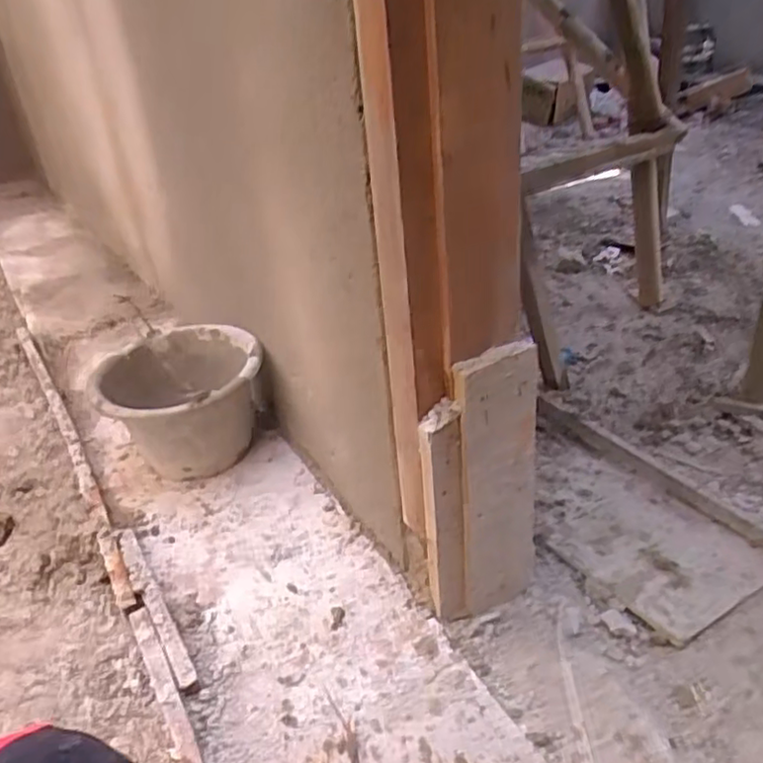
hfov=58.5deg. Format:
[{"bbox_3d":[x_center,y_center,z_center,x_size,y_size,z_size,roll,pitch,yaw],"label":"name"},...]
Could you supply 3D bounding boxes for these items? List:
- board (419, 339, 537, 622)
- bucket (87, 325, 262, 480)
[{"bbox_3d":[0.109,0.121,0.733,0.127,0.321,0.024,-19,32,-21],"label":"board"},{"bbox_3d":[-0.298,0.044,1.051,0.238,0.171,0.248,-12,30,-9],"label":"bucket"}]

